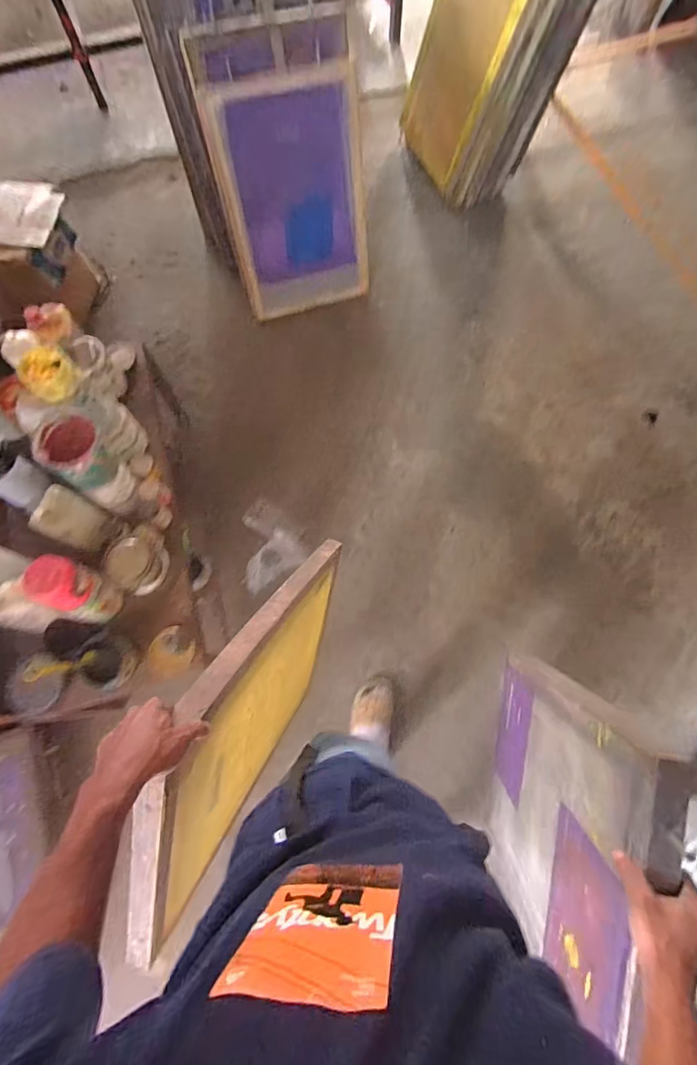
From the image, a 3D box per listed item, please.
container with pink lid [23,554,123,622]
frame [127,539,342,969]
[{"bbox_3d":[-0.575,0.123,0.993,0.093,0.212,0.095,0,72,0],"label":"container with pink lid"},{"bbox_3d":[-0.162,0.309,0.859,0.040,0.625,0.391,16,113,11],"label":"frame"}]

